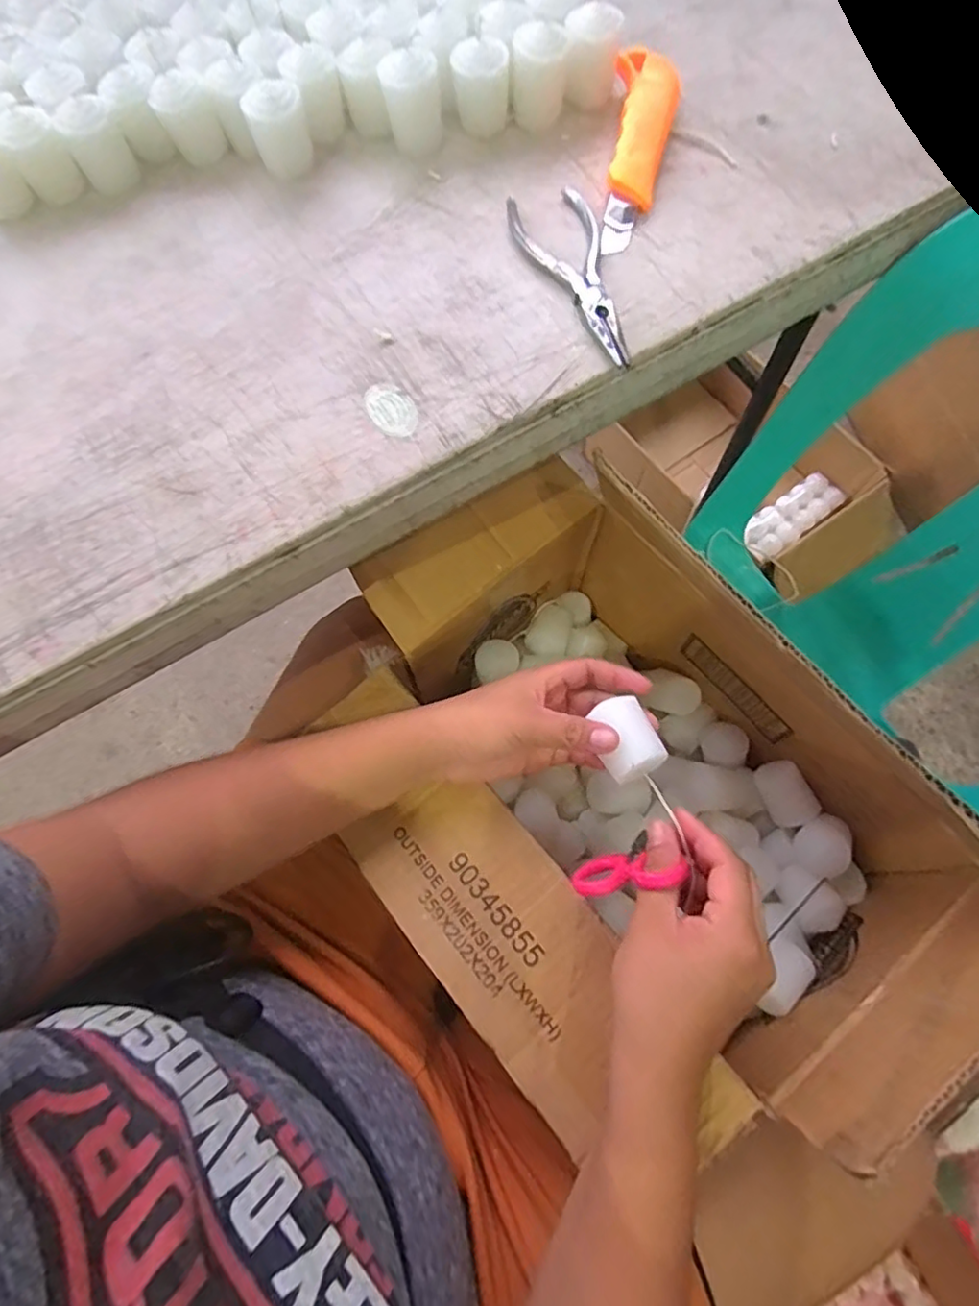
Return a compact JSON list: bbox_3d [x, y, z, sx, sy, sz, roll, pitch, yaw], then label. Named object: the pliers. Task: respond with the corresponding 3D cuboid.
[{"bbox_3d":[0.052,-0.235,0.378,0.053,0.010,0.148,-14,71,-3],"label":"pliers"}]

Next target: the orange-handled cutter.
[{"bbox_3d":[0.101,-0.341,0.412,0.041,0.021,0.173,9,72,5],"label":"orange-handled cutter"}]

